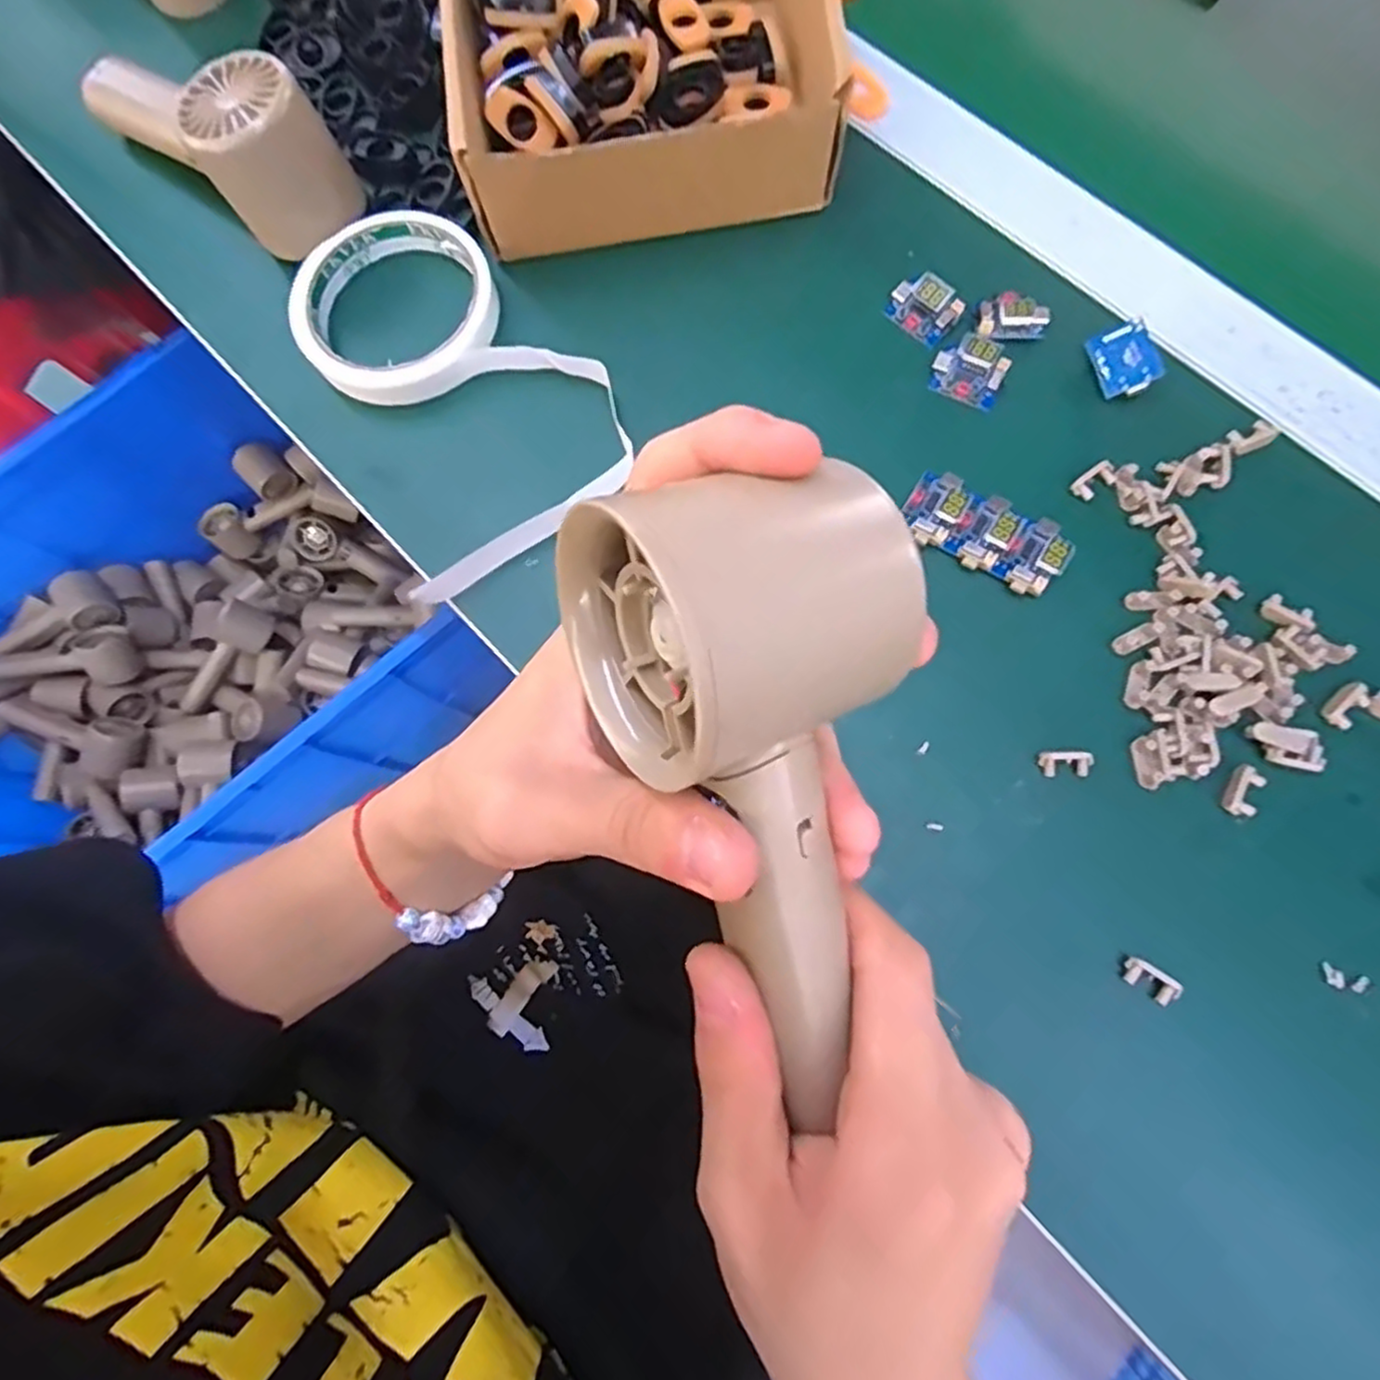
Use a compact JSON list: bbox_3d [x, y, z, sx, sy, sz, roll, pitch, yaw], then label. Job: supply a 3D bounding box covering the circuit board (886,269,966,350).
[{"bbox_3d":[0.103,-0.170,0.318,0.030,0.016,0.020,36,81,10],"label":"circuit board"}]

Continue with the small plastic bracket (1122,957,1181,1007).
[{"bbox_3d":[0.165,0.104,0.258,0.018,0.008,0.010,35,81,8],"label":"small plastic bracket"}]

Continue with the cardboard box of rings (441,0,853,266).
[{"bbox_3d":[-0.023,-0.292,0.331,0.167,0.054,0.149,-9,77,1],"label":"cardboard box of rings"}]

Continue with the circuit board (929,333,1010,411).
[{"bbox_3d":[0.121,-0.138,0.310,0.029,0.014,0.023,27,80,8],"label":"circuit board"}]

